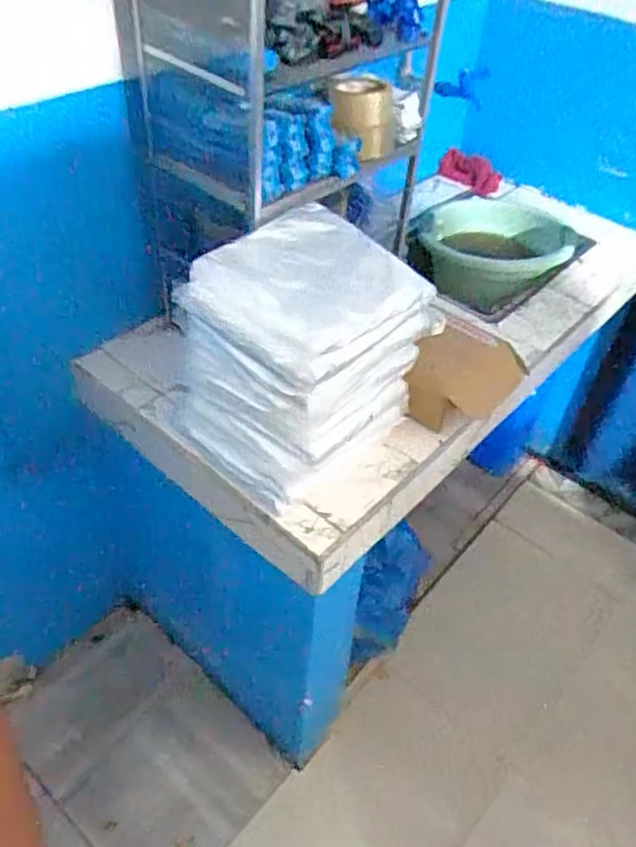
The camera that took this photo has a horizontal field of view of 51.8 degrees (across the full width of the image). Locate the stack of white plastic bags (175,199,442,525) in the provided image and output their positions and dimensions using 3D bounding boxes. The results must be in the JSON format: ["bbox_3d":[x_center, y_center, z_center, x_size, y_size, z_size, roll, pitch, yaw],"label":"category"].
[{"bbox_3d":[-0.019,-0.098,0.940,0.288,0.280,0.244,-33,56,-32],"label":"stack of white plastic bags"}]

